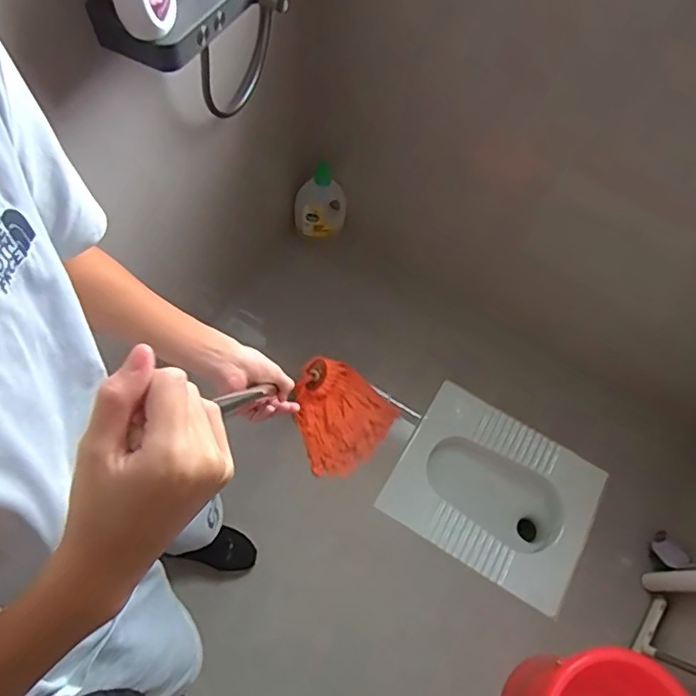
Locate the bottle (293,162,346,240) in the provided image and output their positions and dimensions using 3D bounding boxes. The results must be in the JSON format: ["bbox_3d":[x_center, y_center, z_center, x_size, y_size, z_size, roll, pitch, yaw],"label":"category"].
[{"bbox_3d":[-0.089,-0.460,1.719,0.163,0.346,0.093,4,67,-1],"label":"bottle"}]

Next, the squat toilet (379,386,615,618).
[{"bbox_3d":[0.421,0.436,1.648,0.558,0.169,0.449,30,69,10],"label":"squat toilet"}]

